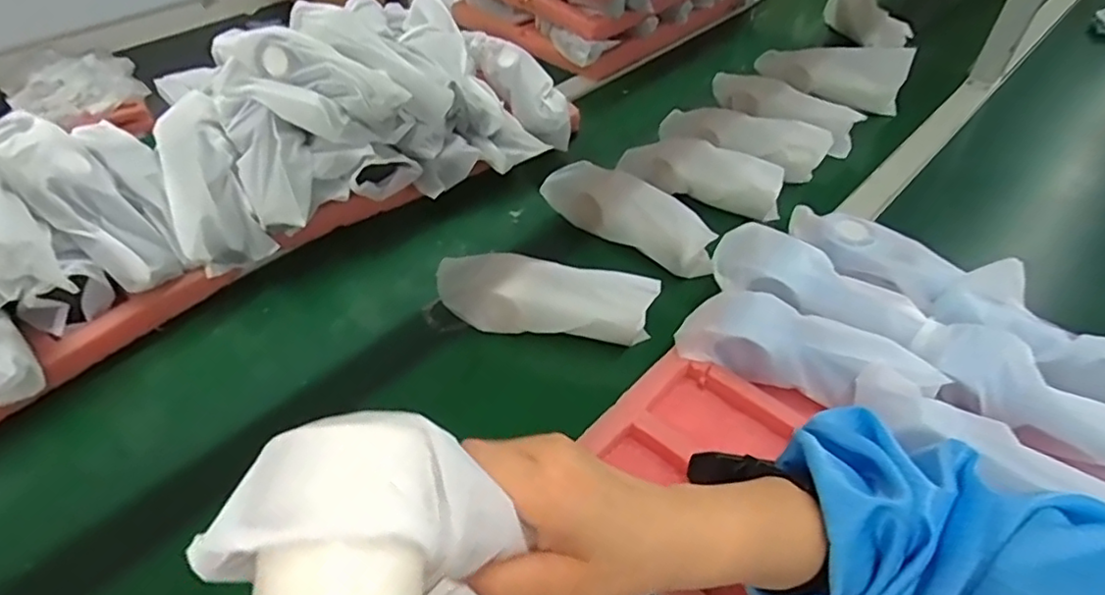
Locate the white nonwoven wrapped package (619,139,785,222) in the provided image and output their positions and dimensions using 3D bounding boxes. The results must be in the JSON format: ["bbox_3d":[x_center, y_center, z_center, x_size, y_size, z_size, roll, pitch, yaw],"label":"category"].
[{"bbox_3d":[0.174,-0.150,0.736,0.189,0.067,0.045,16,48,15],"label":"white nonwoven wrapped package"}]

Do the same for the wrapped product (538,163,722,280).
[{"bbox_3d":[0.081,-0.094,0.677,0.207,0.062,0.058,33,54,28],"label":"wrapped product"}]

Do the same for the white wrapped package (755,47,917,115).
[{"bbox_3d":[0.403,-0.320,0.907,0.205,0.077,0.074,14,47,13],"label":"white wrapped package"}]

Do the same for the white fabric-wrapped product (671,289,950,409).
[{"bbox_3d":[0.210,0.039,0.519,0.193,0.054,0.063,19,48,17],"label":"white fabric-wrapped product"}]

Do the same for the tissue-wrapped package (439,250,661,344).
[{"bbox_3d":[-0.008,0.000,0.588,0.208,0.058,0.059,11,46,10],"label":"tissue-wrapped package"}]

